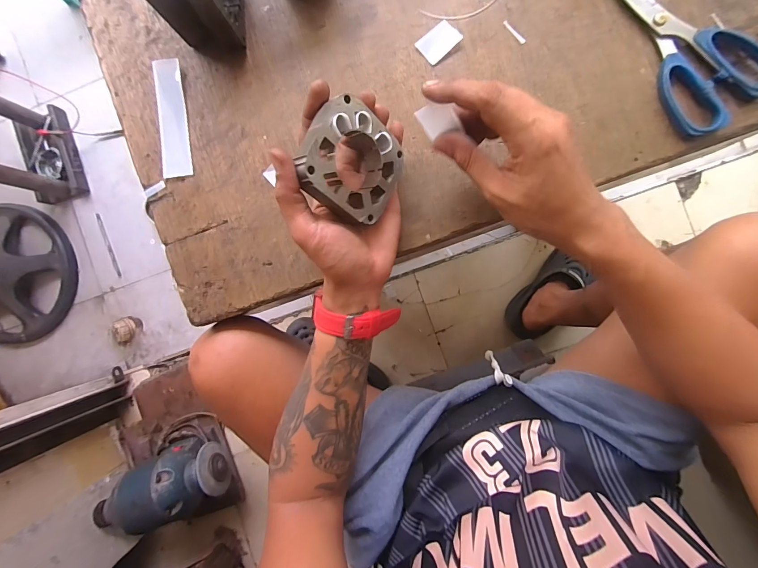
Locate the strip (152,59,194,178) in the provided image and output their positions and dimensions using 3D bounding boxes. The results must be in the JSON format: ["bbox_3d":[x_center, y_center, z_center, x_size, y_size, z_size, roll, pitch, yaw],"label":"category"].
[{"bbox_3d":[-0.209,-0.167,0.357,0.031,0.004,0.115,-5,91,5],"label":"strip"}]

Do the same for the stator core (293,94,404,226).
[{"bbox_3d":[-0.022,-0.095,0.283,0.084,0.018,0.080,39,72,-38],"label":"stator core"}]

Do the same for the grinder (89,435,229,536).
[{"bbox_3d":[-0.470,0.446,0.776,0.302,0.165,0.126,-24,89,5],"label":"grinder"}]

